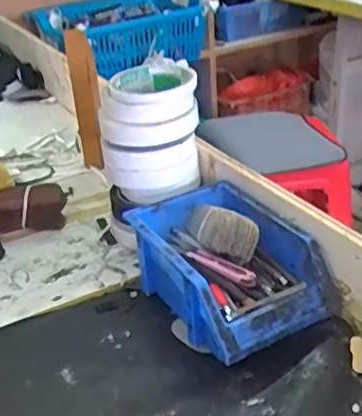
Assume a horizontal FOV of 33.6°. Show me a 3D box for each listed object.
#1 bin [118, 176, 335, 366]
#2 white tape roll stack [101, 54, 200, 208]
[{"bbox_3d":[0.040,0.052,0.549,0.121,0.071,0.187,-18,32,-22],"label":"bin"},{"bbox_3d":[-0.033,-0.078,0.635,0.099,0.116,0.091,-5,29,-1],"label":"white tape roll stack"}]

